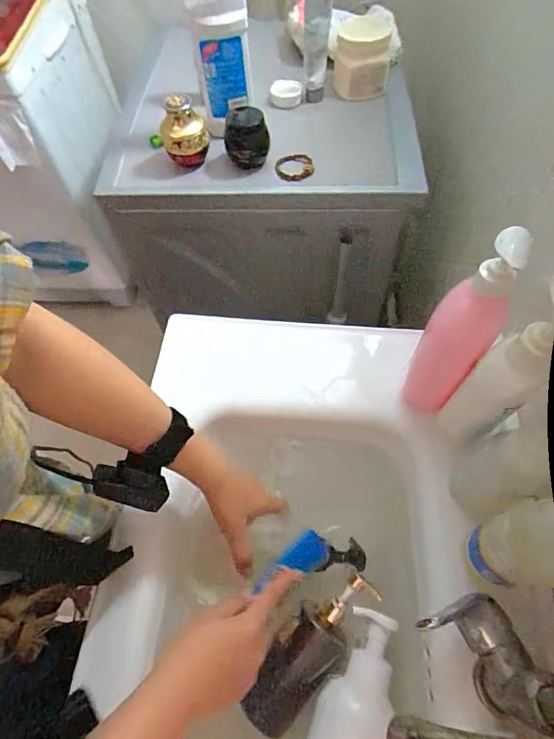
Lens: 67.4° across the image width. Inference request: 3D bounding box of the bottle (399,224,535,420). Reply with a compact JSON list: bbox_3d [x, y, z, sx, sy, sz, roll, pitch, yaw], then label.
[{"bbox_3d":[0.182,-0.028,0.432,0.057,0.241,0.076,27,65,17],"label":"bottle"}]

